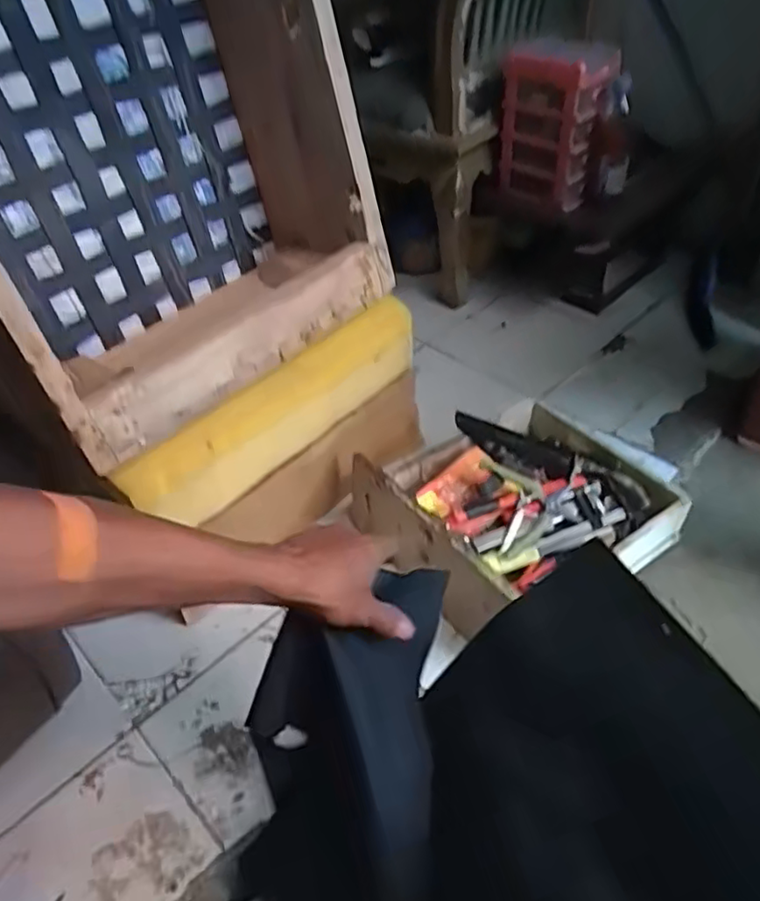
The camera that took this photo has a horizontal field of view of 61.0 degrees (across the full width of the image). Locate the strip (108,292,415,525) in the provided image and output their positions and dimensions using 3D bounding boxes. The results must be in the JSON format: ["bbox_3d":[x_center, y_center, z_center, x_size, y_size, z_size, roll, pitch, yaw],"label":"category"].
[{"bbox_3d":[-0.128,-0.055,0.918,0.032,0.144,0.502,30,53,32],"label":"strip"}]

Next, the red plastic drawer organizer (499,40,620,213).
[{"bbox_3d":[0.339,-0.650,1.312,0.201,0.292,0.103,25,43,28],"label":"red plastic drawer organizer"}]

